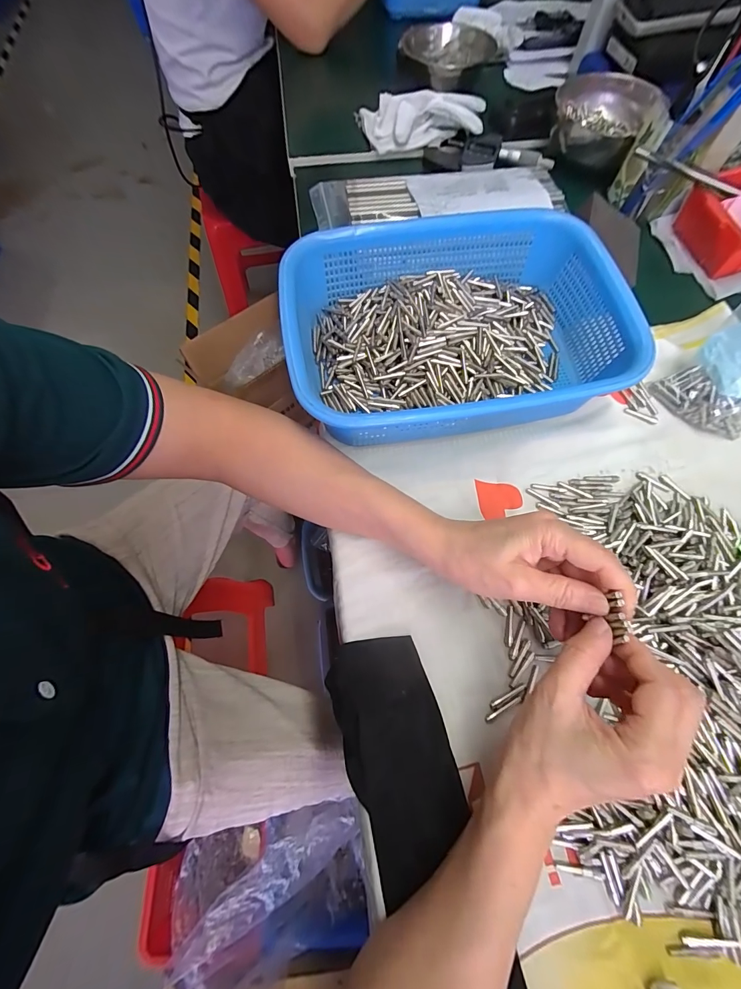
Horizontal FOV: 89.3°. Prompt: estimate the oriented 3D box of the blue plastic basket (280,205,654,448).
[{"bbox_3d":[0.074,-0.146,0.338,0.272,0.071,0.204,-8,70,-3],"label":"blue plastic basket"}]

